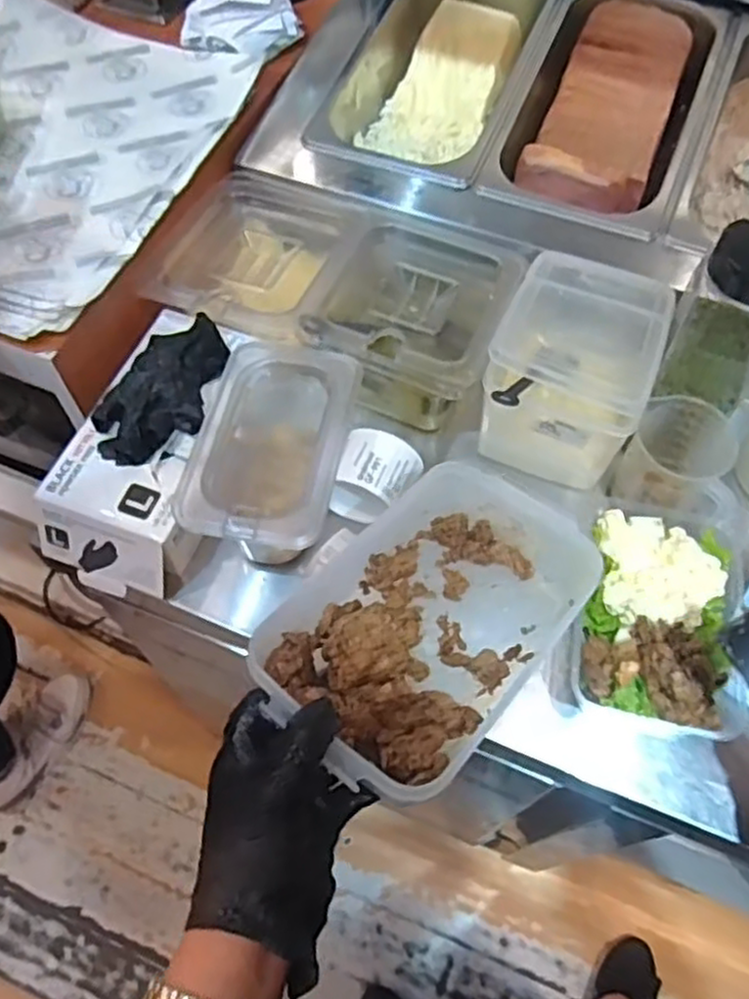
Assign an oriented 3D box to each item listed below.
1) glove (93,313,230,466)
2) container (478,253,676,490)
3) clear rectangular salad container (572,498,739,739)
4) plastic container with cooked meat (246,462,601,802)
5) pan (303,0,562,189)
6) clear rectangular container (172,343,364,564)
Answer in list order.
[{"bbox_3d":[-0.161,-0.090,0.590,0.075,0.036,0.144,24,63,12],"label":"glove"},{"bbox_3d":[0.168,-0.109,0.626,0.131,0.111,0.178,17,62,9],"label":"container"},{"bbox_3d":[0.210,0.079,0.556,0.116,0.055,0.186,8,61,4],"label":"clear rectangular salad container"},{"bbox_3d":[0.037,0.062,0.458,0.141,0.072,0.221,35,66,18],"label":"plastic container with cooked meat"},{"bbox_3d":[0.064,-0.432,0.772,0.178,0.096,0.305,20,63,10],"label":"pan"},{"bbox_3d":[-0.081,-0.028,0.597,0.110,0.095,0.176,11,61,6],"label":"clear rectangular container"}]

